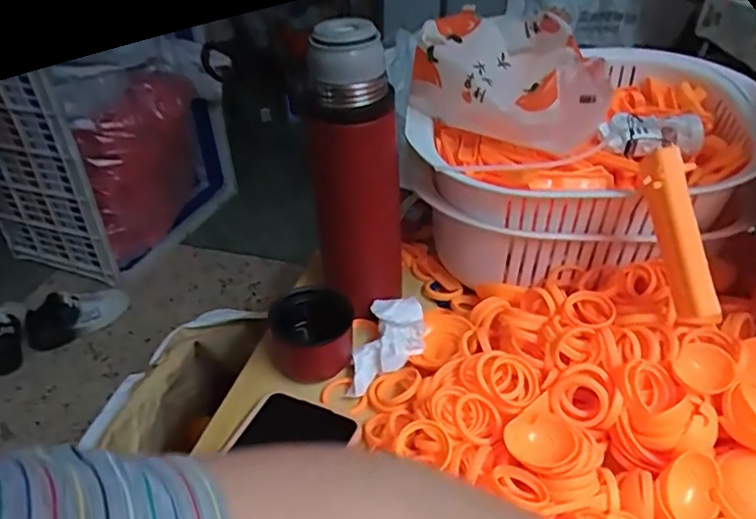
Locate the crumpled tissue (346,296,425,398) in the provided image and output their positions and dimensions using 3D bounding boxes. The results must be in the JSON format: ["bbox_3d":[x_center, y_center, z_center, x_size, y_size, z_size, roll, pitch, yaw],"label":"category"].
[{"bbox_3d":[0.007,0.067,0.454,0.049,0.014,0.094,18,55,24],"label":"crumpled tissue"}]

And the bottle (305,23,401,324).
[{"bbox_3d":[-0.015,-0.066,0.448,0.069,0.220,0.064,-5,36,-6],"label":"bottle"}]

